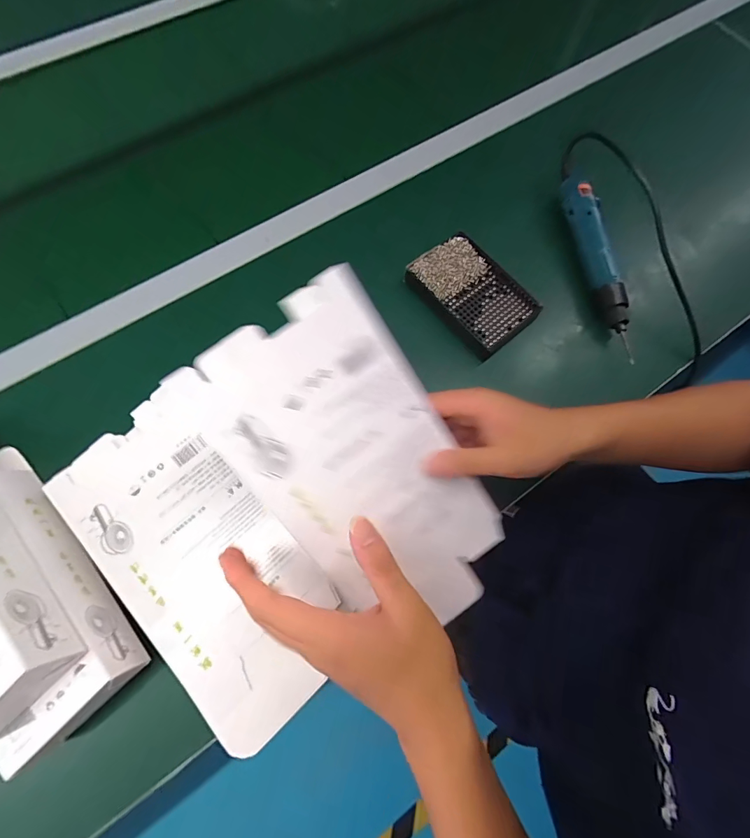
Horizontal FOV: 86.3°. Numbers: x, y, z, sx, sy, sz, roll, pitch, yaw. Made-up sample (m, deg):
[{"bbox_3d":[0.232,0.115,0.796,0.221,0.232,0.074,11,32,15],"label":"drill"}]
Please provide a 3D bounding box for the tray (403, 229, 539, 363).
[{"bbox_3d":[0.114,-0.147,0.467,0.093,0.024,0.139,-41,79,-15],"label":"tray"}]

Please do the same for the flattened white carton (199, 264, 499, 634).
[{"bbox_3d":[-0.003,0.043,0.301,0.139,0.011,0.271,-37,106,-4],"label":"flattened white carton"}]

